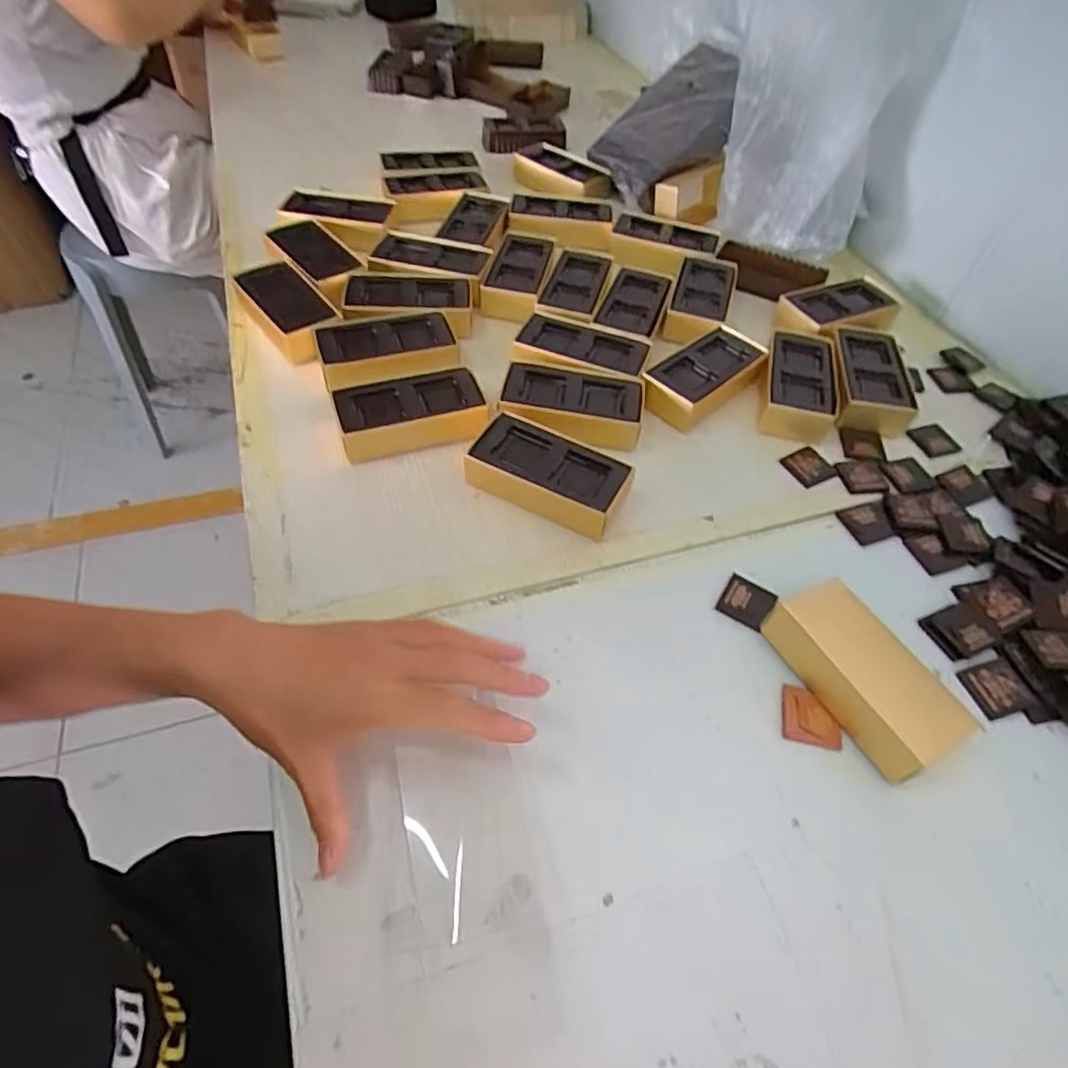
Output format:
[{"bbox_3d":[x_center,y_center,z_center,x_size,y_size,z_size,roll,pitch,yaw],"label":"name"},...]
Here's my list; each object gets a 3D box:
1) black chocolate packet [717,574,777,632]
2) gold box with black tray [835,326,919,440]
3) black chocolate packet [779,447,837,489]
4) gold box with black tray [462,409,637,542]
[{"bbox_3d":[0.143,0.045,0.425,0.033,0.008,0.032,29,62,23],"label":"black chocolate packet"},{"bbox_3d":[0.296,-0.137,0.564,0.060,0.029,0.115,14,52,6],"label":"gold box with black tray"},{"bbox_3d":[0.222,-0.055,0.510,0.038,0.004,0.034,-21,57,-20],"label":"black chocolate packet"},{"bbox_3d":[0.010,-0.042,0.467,0.111,0.035,0.059,26,55,15],"label":"gold box with black tray"}]

